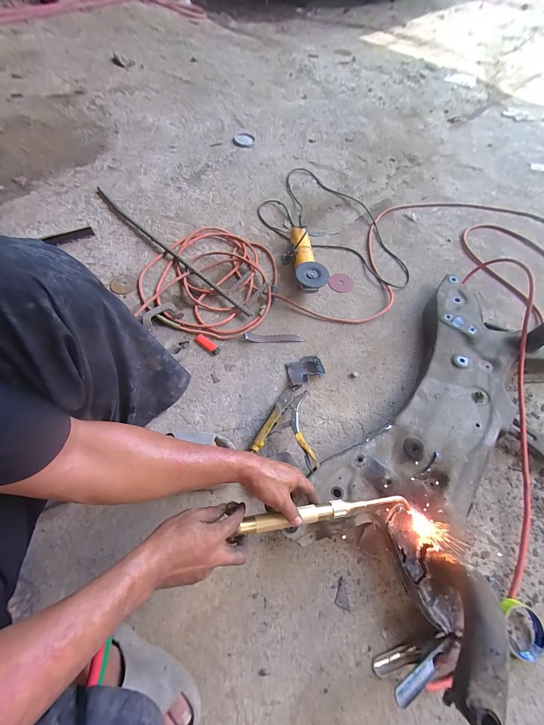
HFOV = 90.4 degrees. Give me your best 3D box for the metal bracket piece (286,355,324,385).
[{"bbox_3d":[0.092,0.019,0.733,0.101,0.021,0.078,-20,63,-11],"label":"metal bracket piece"}]

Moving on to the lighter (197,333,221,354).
[{"bbox_3d":[-0.179,-0.052,0.761,0.079,0.013,0.025,32,66,16],"label":"lighter"}]

